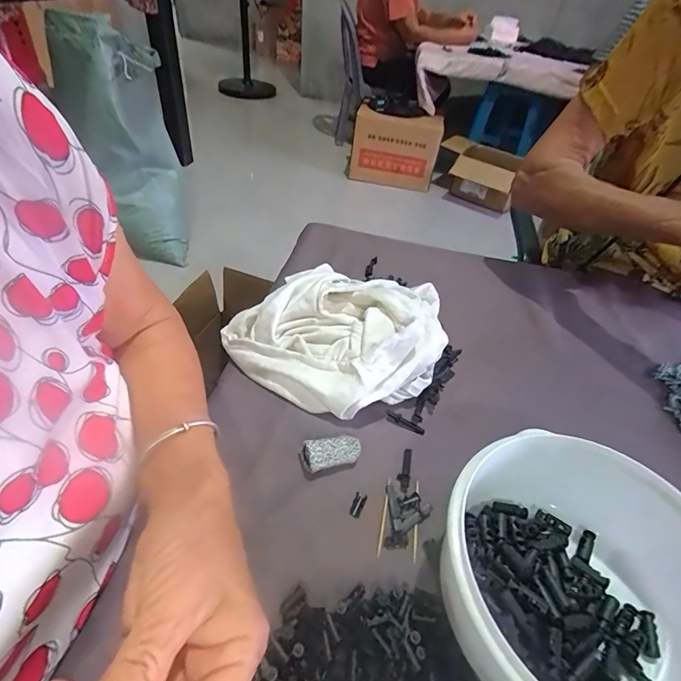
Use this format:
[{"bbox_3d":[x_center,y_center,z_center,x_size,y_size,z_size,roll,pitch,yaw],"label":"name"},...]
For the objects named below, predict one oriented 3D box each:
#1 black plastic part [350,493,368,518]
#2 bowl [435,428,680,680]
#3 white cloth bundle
[{"bbox_3d":[0.013,0.124,0.306,0.008,0.004,0.018,18,44,15],"label":"black plastic part"},{"bbox_3d":[0.134,0.144,0.244,0.148,0.074,0.156,2,43,-2],"label":"bowl"},{"bbox_3d":[-0.003,-0.008,0.407,0.196,0.068,0.158,27,46,22],"label":"white cloth bundle"}]

